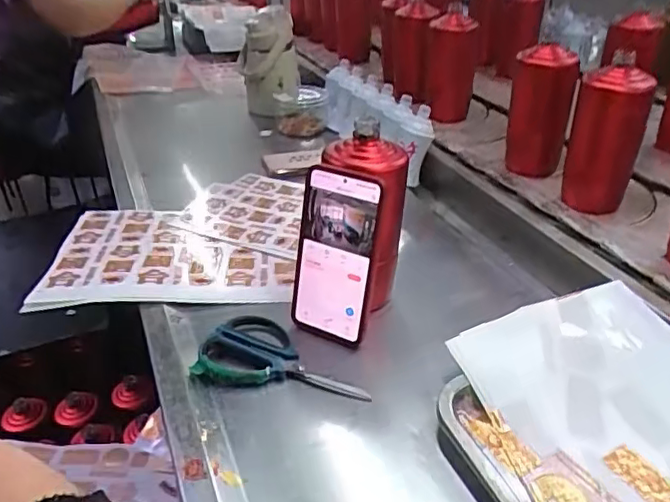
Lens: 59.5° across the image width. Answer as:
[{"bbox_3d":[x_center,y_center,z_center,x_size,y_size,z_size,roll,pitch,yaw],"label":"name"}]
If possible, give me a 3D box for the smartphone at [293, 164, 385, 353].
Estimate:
[{"bbox_3d":[-0.003,0.004,0.563,0.084,0.161,0.016,18,20,27],"label":"smartphone"}]

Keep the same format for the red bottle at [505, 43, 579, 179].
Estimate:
[{"bbox_3d":[0.299,-0.206,0.861,0.082,0.164,0.073,9,34,17],"label":"red bottle"}]

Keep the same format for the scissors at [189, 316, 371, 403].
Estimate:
[{"bbox_3d":[-0.043,0.093,0.548,0.158,0.016,0.096,6,33,12],"label":"scissors"}]

